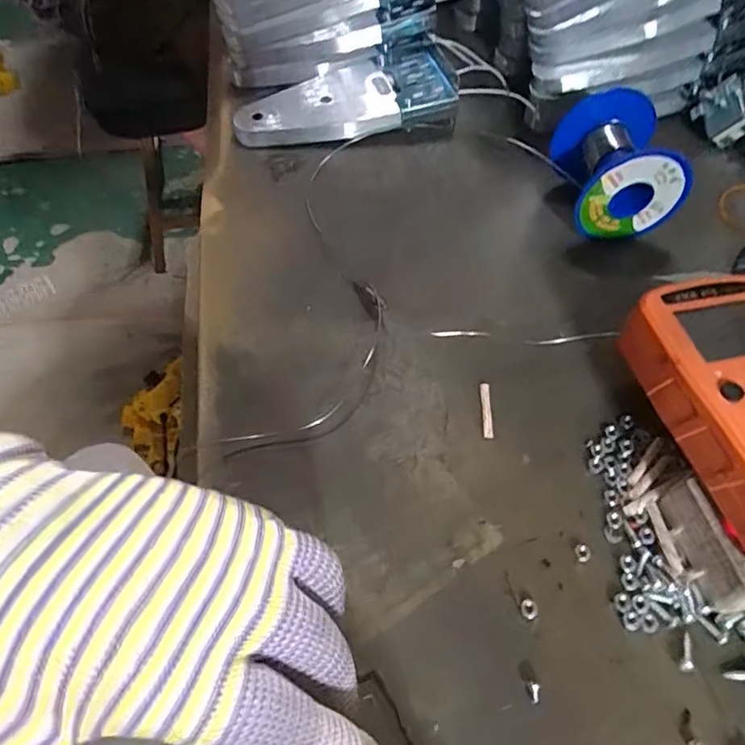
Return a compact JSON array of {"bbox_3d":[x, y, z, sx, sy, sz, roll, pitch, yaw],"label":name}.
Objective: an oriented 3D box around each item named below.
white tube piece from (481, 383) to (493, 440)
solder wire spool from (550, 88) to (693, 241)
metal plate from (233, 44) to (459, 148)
[{"bbox_3d":[0.058,0.019,0.287,0.005,0.004,0.030,2,57,1],"label":"white tube piece"},{"bbox_3d":[0.152,-0.127,0.352,0.064,0.063,0.069,-5,57,-3],"label":"solder wire spool"},{"bbox_3d":[-0.021,-0.203,0.426,0.162,0.028,0.077,-15,58,-10],"label":"metal plate"}]

